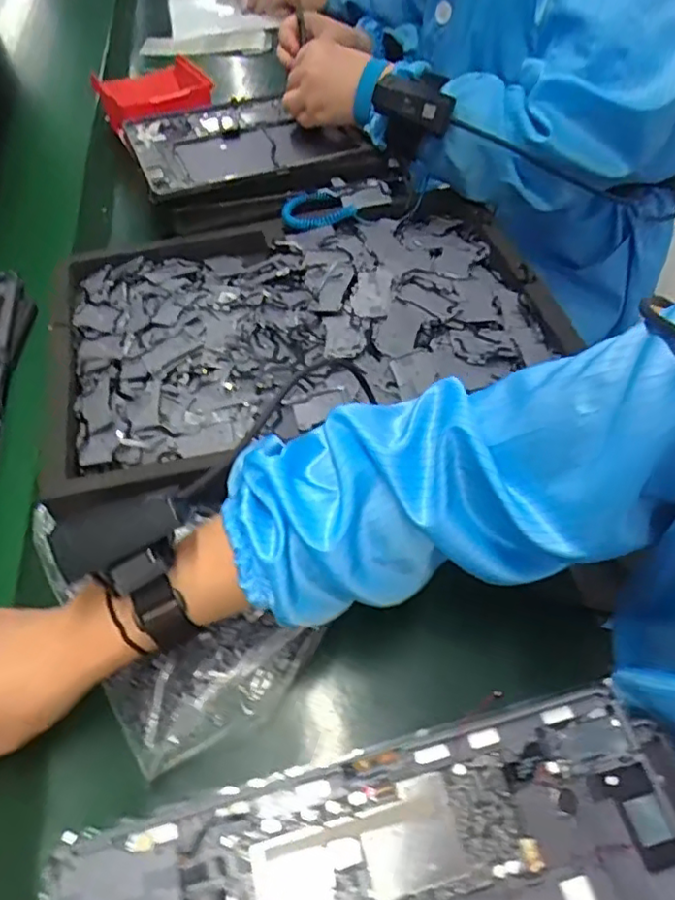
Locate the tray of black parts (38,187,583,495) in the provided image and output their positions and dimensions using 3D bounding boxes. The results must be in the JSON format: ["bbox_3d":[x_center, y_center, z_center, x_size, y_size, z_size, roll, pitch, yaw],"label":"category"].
[{"bbox_3d":[-0.034,-0.119,0.525,0.419,0.031,0.304,-11,56,-3],"label":"tray of black parts"}]

